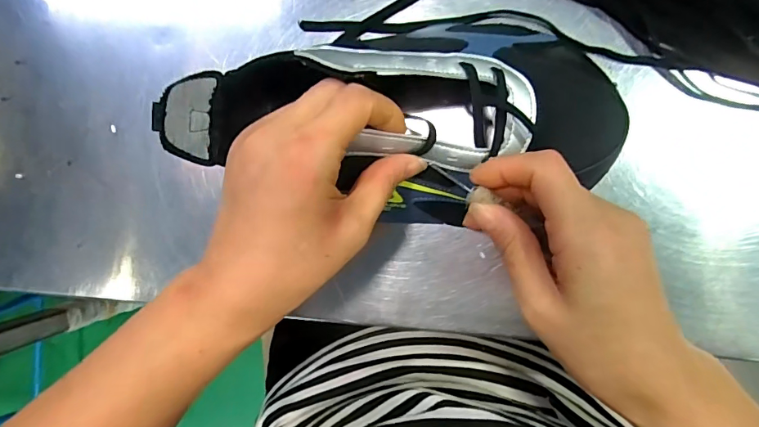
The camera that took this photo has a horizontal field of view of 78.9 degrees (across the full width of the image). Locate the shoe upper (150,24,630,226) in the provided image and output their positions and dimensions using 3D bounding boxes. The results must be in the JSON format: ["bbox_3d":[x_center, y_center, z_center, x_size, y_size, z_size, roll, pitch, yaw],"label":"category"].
[{"bbox_3d":[0.008,-0.054,0.259,0.245,0.065,0.118,-1,93,-4],"label":"shoe upper"}]

